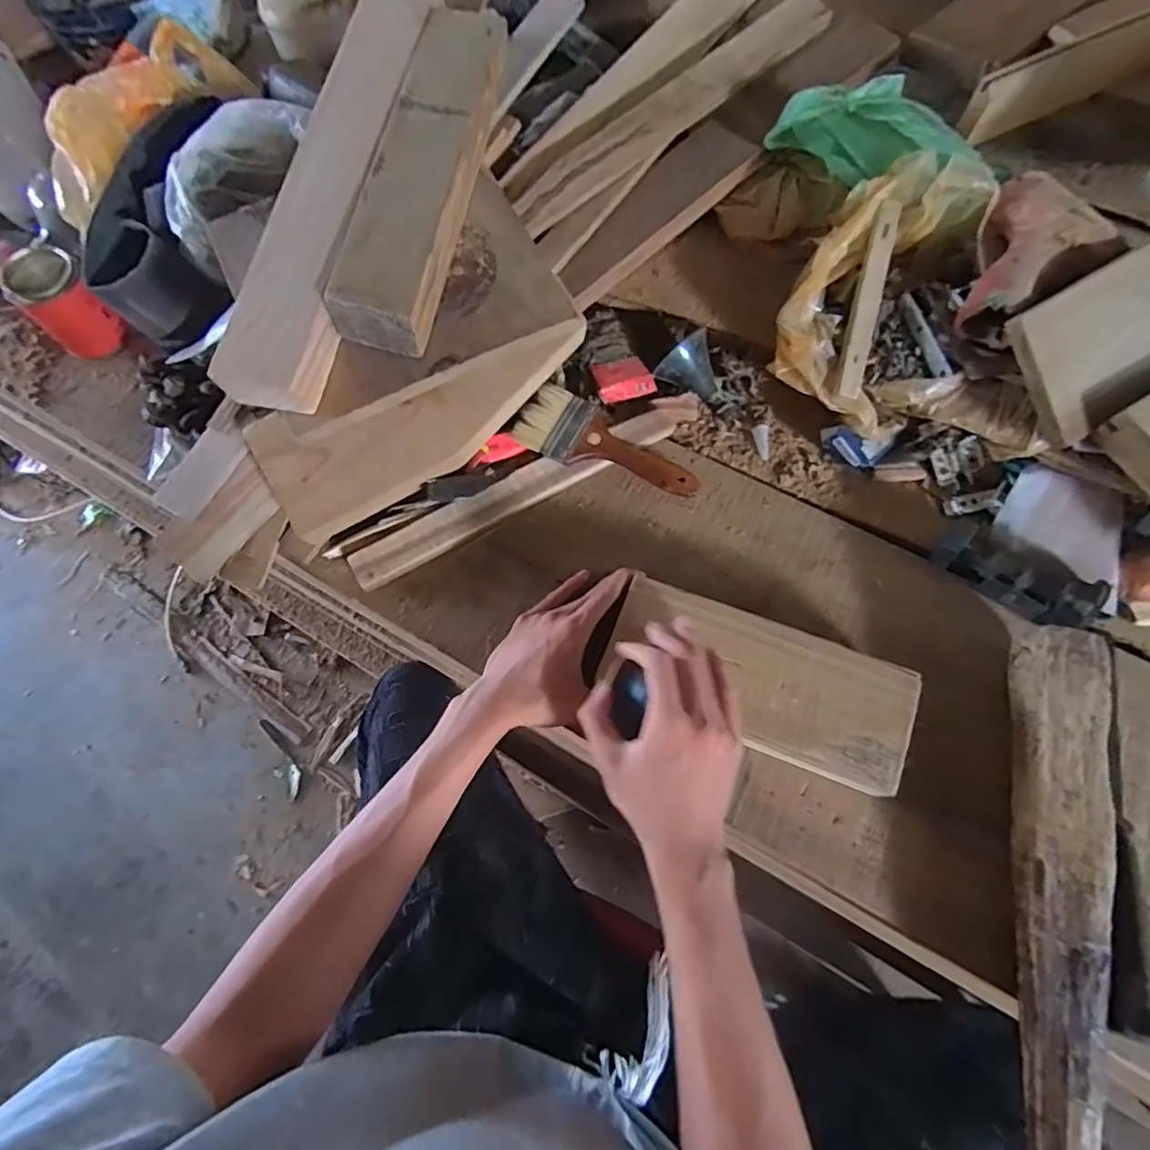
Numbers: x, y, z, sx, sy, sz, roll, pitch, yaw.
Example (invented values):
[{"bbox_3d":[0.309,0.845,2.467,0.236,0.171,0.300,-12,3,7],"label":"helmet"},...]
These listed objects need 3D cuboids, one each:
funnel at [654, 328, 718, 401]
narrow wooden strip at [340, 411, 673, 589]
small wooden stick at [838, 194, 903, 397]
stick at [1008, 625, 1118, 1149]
[{"bbox_3d":[0.120,-0.209,0.585,0.057,0.046,0.049,-33,70,-12],"label":"funnel"},{"bbox_3d":[-0.050,-0.083,0.555,0.344,0.025,0.038,-30,70,-11],"label":"narrow wooden strip"},{"bbox_3d":[0.276,-0.261,0.536,0.023,0.011,0.196,15,84,7],"label":"small wooden stick"},{"bbox_3d":[0.339,0.221,0.402,0.050,0.054,0.376,14,68,7],"label":"stick"}]

